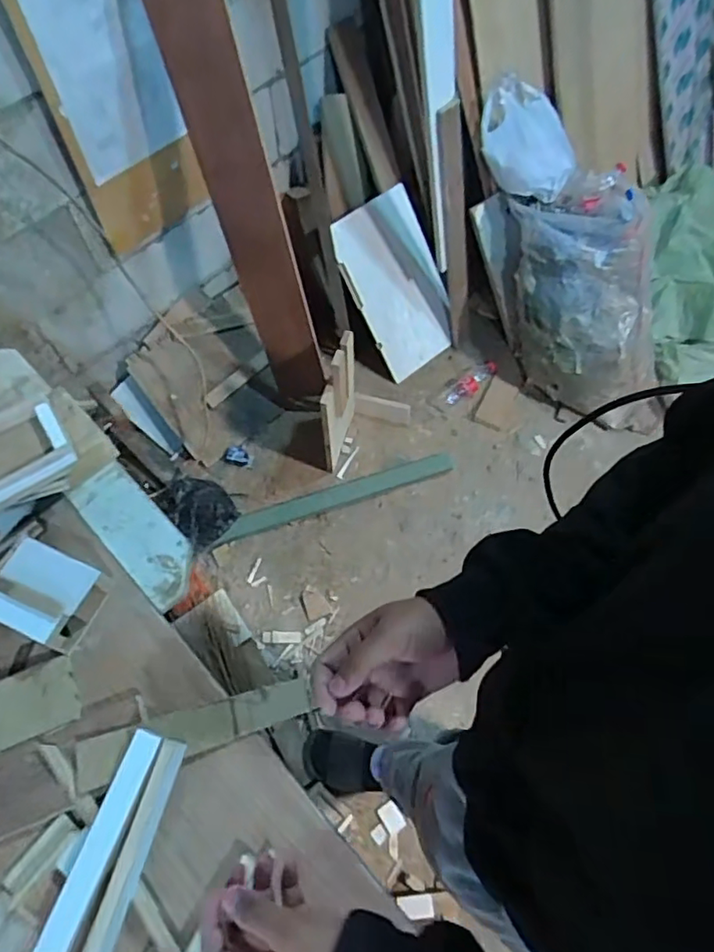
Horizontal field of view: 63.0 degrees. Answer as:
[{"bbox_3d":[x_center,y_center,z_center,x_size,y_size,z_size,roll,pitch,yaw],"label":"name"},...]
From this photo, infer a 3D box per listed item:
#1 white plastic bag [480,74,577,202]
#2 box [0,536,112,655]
[{"bbox_3d":[0.459,-0.889,1.533,0.255,0.182,0.202,20,64,11],"label":"white plastic bag"},{"bbox_3d":[-0.404,0.155,0.762,0.116,0.075,0.105,21,65,11],"label":"box"}]

